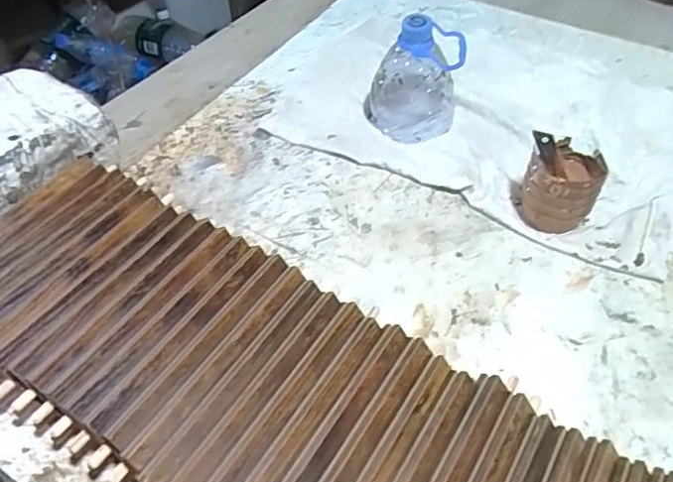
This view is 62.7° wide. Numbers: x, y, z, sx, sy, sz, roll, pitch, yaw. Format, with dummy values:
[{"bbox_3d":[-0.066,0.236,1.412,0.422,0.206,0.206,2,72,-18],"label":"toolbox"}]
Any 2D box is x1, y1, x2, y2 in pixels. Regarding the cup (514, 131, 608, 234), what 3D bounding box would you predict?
[{"bbox_3d":[0.212,-0.054,0.524,0.069,0.074,0.071,12,52,12],"label":"cup"}]

